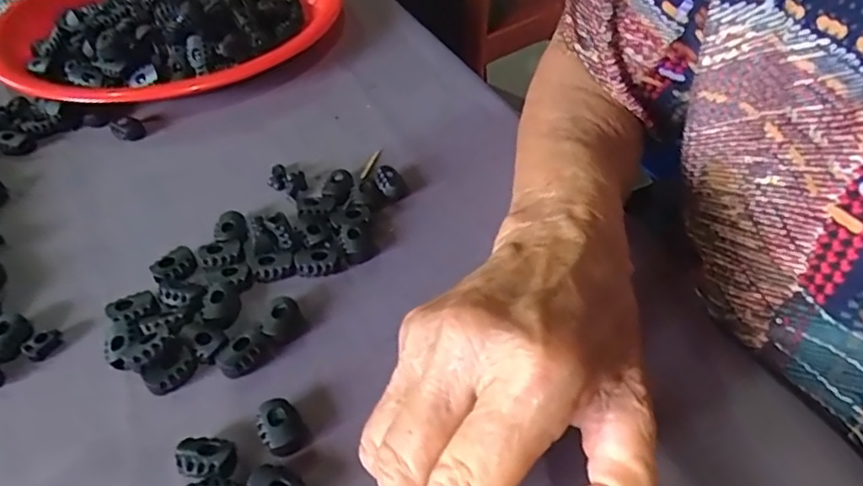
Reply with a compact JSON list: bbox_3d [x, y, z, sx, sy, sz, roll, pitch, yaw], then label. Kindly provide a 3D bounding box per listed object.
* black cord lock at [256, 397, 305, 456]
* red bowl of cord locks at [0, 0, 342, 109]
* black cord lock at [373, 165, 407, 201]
[{"bbox_3d":[-0.060,0.075,0.243,0.016,0.010,0.024,-20,47,-18],"label":"black cord lock"},{"bbox_3d":[-0.214,-0.182,0.488,0.246,0.049,0.259,-1,44,1],"label":"red bowl of cord locks"},{"bbox_3d":[-0.024,-0.035,0.348,0.017,0.011,0.024,-8,45,-6],"label":"black cord lock"}]

